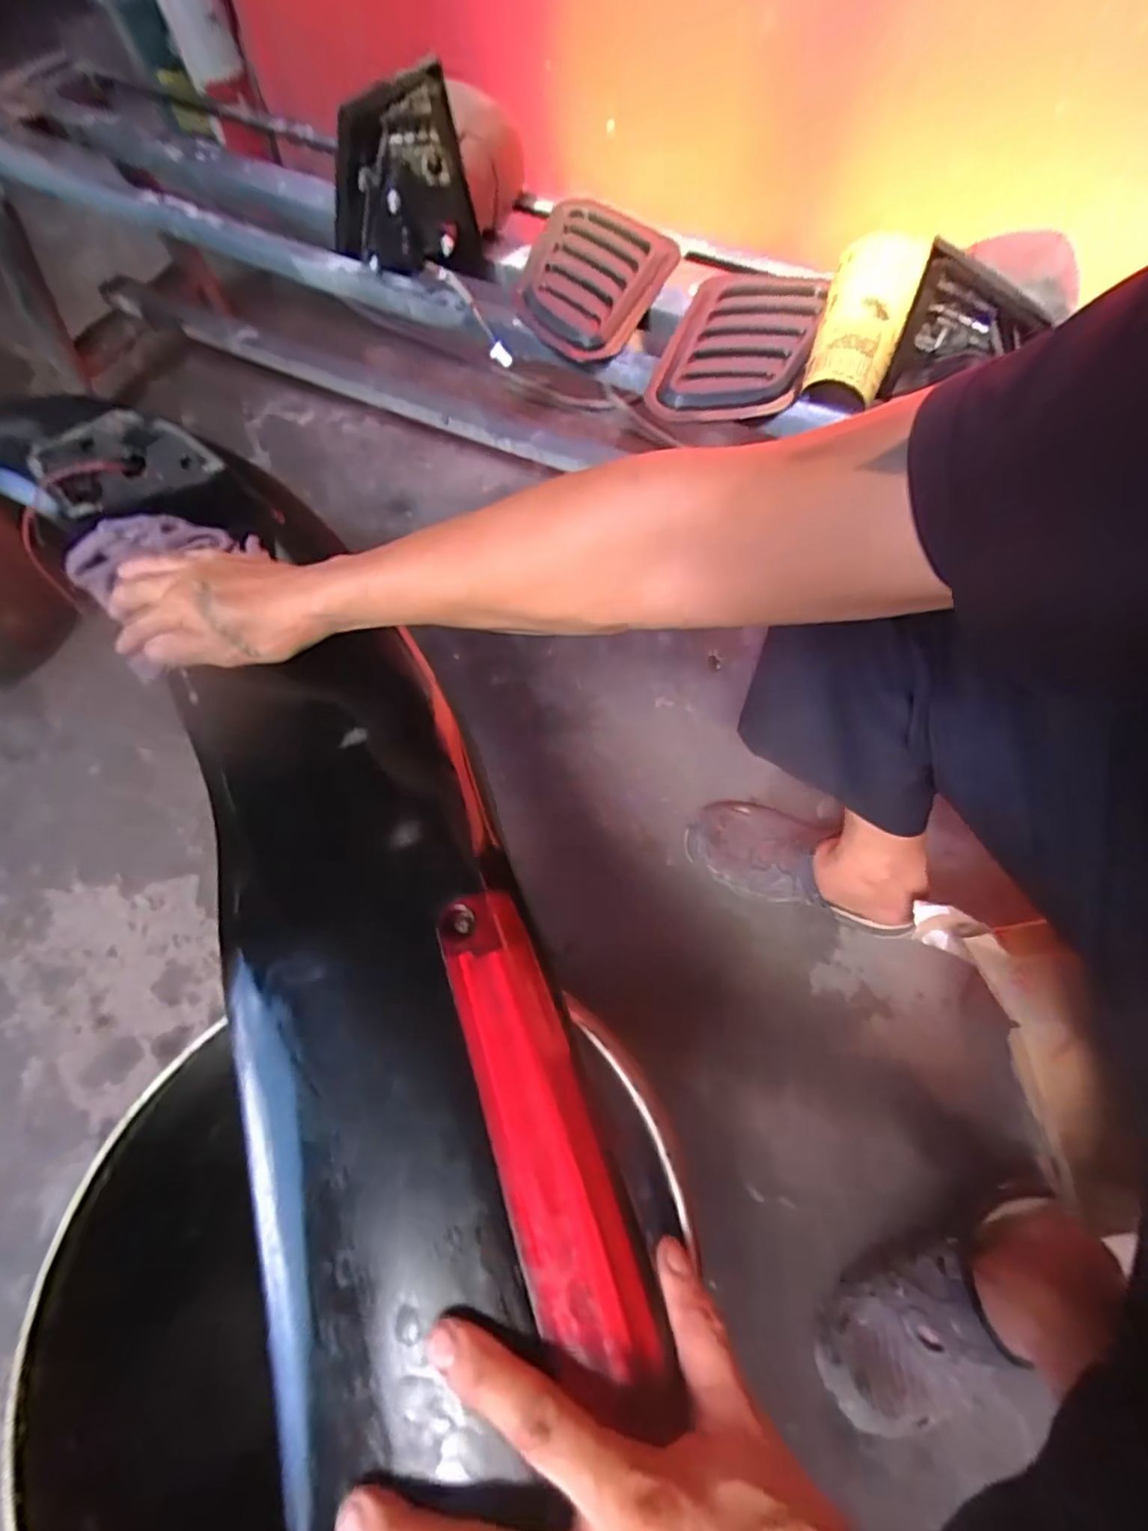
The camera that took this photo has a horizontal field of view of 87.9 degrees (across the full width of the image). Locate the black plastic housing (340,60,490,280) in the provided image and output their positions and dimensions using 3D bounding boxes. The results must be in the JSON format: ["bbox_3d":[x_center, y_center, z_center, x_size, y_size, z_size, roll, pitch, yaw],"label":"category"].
[{"bbox_3d":[-0.178,-0.579,0.583,0.154,0.148,0.082,18,63,7],"label":"black plastic housing"}]

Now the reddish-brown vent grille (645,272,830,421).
[{"bbox_3d":[0.171,-0.435,0.611,0.137,0.023,0.257,17,64,8],"label":"reddish-brown vent grille"}]

